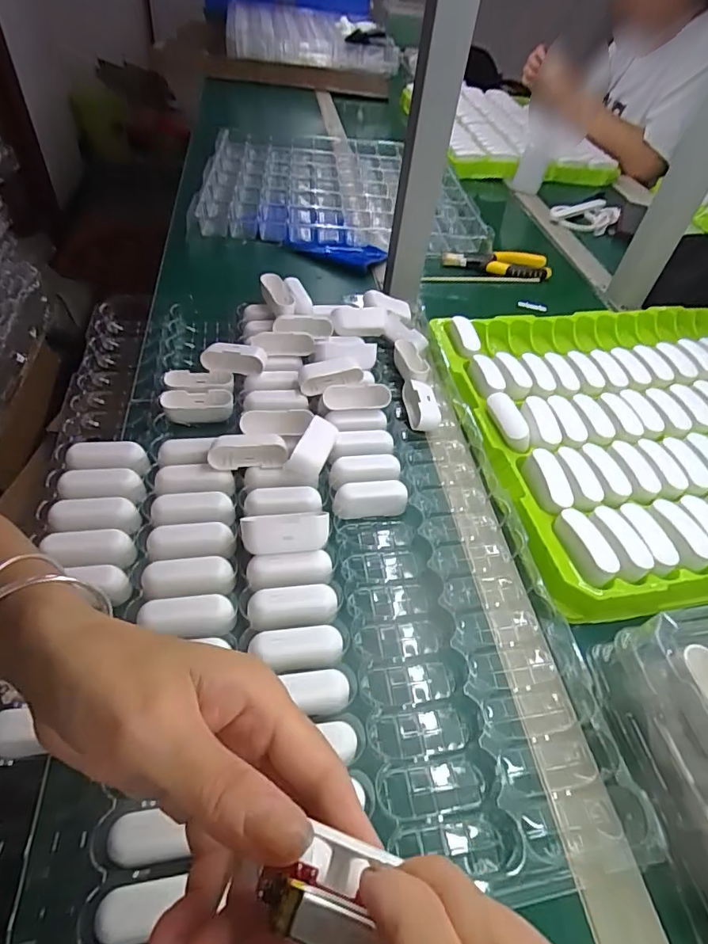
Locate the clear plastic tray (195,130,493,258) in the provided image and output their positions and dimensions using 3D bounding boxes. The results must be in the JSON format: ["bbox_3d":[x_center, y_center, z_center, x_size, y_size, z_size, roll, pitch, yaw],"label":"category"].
[{"bbox_3d":[-0.028,-0.509,0.867,0.438,0.032,0.433,0,50,-6],"label":"clear plastic tray"}]

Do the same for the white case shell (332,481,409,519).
[{"bbox_3d":[0.013,0.025,0.434,0.063,0.023,0.024,-3,50,-9],"label":"white case shell"}]

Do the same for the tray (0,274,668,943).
[{"bbox_3d":[-0.057,0.015,0.425,0.389,0.044,0.571,-4,50,-9],"label":"tray"}]

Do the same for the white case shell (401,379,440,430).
[{"bbox_3d":[0.071,-0.071,0.511,0.033,0.028,0.067,-1,50,-7],"label":"white case shell"}]

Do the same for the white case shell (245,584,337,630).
[{"bbox_3d":[-0.044,0.100,0.357,0.061,0.023,0.030,-4,50,-9],"label":"white case shell"}]

